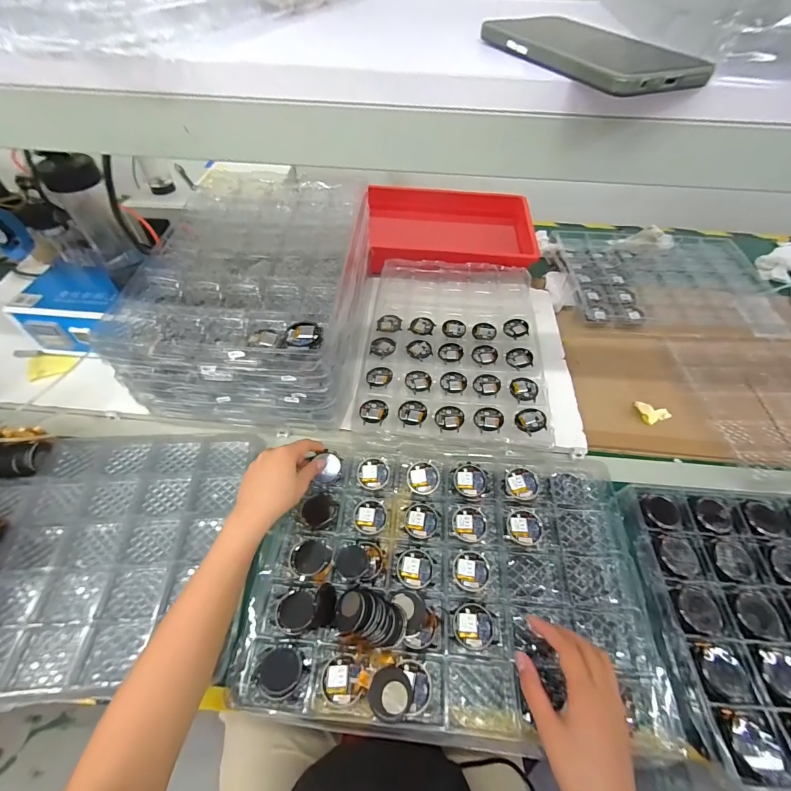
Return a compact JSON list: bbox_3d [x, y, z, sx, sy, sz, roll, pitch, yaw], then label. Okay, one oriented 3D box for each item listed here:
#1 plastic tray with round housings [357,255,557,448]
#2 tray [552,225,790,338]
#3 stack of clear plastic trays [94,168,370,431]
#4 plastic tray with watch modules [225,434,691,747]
[{"bbox_3d":[0.104,-0.103,0.666,0.295,0.028,0.425,6,52,3],"label":"plastic tray with round housings"},{"bbox_3d":[0.594,-0.274,0.821,0.438,0.045,0.352,3,52,1],"label":"tray"},{"bbox_3d":[-0.214,-0.182,0.630,0.308,0.161,0.446,6,52,3],"label":"stack of clear plastic trays"},{"bbox_3d":[0.065,0.202,0.451,0.457,0.031,0.310,4,52,2],"label":"plastic tray with watch modules"}]

